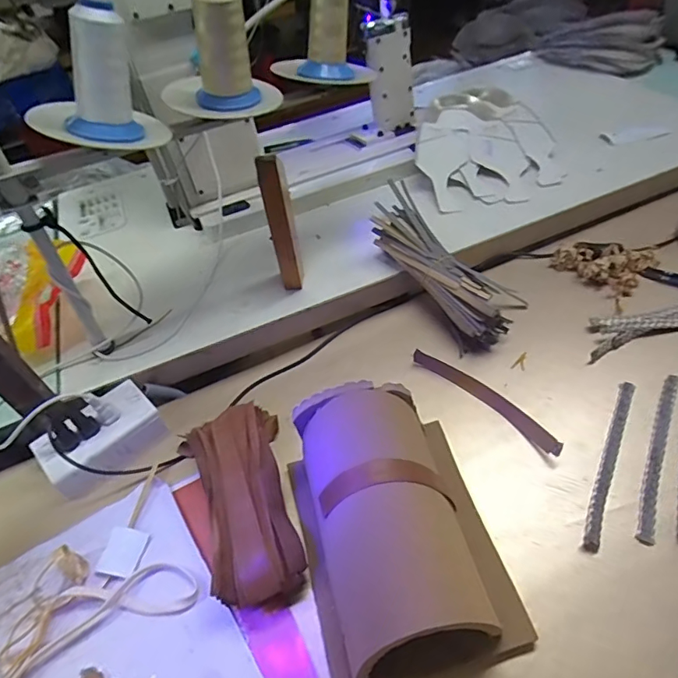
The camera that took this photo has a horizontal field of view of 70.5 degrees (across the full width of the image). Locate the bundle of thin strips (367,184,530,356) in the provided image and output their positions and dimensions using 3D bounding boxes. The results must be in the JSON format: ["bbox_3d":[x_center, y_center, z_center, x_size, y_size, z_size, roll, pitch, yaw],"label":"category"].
[{"bbox_3d":[0.134,-0.098,0.611,0.110,0.065,0.232,-32,71,-21],"label":"bundle of thin strips"}]

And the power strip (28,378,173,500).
[{"bbox_3d":[-0.259,0.110,0.529,0.082,0.047,0.121,32,59,30],"label":"power strip"}]

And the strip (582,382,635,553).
[{"bbox_3d":[0.261,0.115,0.464,0.015,0.010,0.189,20,54,24],"label":"strip"}]

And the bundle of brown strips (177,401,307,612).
[{"bbox_3d":[-0.092,0.152,0.457,0.099,0.049,0.190,-19,49,-10],"label":"bundle of brown strips"}]

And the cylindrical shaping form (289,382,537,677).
[{"bbox_3d":[0.047,0.147,0.395,0.159,0.107,0.212,-14,47,-5],"label":"cylindrical shaping form"}]

